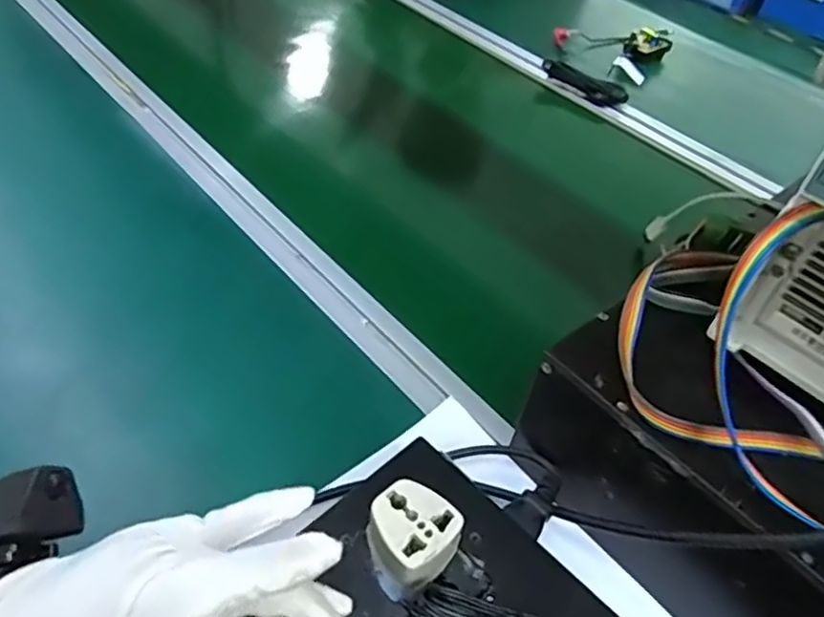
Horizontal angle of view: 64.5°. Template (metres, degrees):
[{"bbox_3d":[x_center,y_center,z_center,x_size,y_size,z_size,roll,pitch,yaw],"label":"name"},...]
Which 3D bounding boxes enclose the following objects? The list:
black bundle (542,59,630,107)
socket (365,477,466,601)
[{"bbox_3d":[0.204,-0.272,0.788,0.113,0.025,0.022,33,51,23],"label":"black bundle"},{"bbox_3d":[-0.002,0.108,0.308,0.038,0.033,0.039,34,52,24],"label":"socket"}]

